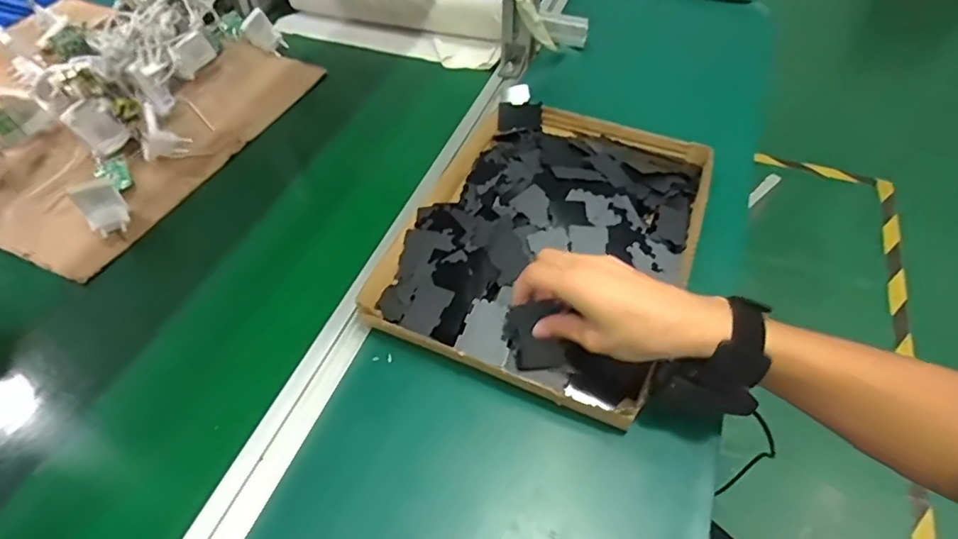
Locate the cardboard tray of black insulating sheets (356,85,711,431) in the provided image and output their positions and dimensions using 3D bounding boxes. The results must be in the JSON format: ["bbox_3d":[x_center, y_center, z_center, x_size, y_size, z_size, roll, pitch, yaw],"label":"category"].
[{"bbox_3d":[0.070,-0.049,0.546,0.267,0.055,0.352,20,53,16],"label":"cardboard tray of black insulating sheets"}]

